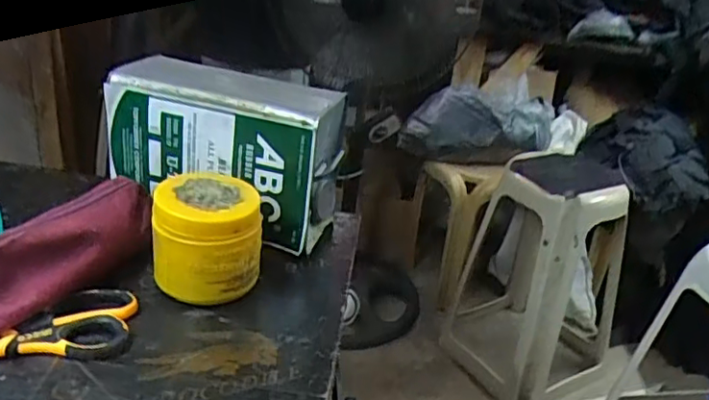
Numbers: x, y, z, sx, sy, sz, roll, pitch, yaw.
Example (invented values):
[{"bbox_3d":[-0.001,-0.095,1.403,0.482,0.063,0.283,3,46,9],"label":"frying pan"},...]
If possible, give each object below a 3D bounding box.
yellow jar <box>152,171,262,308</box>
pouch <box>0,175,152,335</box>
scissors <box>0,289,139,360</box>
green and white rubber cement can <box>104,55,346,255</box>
[{"bbox_3d":[-0.134,0.038,0.552,0.092,0.098,0.082,0,26,-16],"label":"yellow jar"},{"bbox_3d":[-0.251,0.049,0.531,0.067,0.071,0.216,13,25,11],"label":"pouch"},{"bbox_3d":[-0.270,0.106,0.469,0.192,0.017,0.077,-5,28,-26],"label":"scissors"},{"bbox_3d":[-0.139,-0.049,0.656,0.234,0.156,0.103,14,25,13],"label":"green and white rubber cement can"}]

